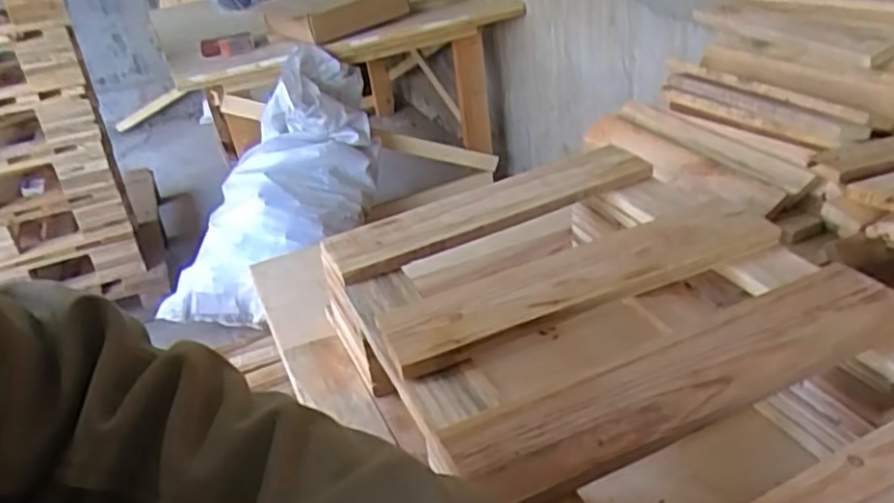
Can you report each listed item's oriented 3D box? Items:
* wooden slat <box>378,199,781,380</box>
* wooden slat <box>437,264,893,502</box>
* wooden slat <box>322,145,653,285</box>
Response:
[{"bbox_3d":[0.118,0.017,0.564,0.352,0.011,0.086,-16,32,-14],"label":"wooden slat"},{"bbox_3d":[0.166,0.084,0.455,0.340,0.015,0.072,-18,32,-17],"label":"wooden slat"},{"bbox_3d":[0.049,-0.046,0.701,0.346,0.021,0.071,-19,33,-19],"label":"wooden slat"}]

